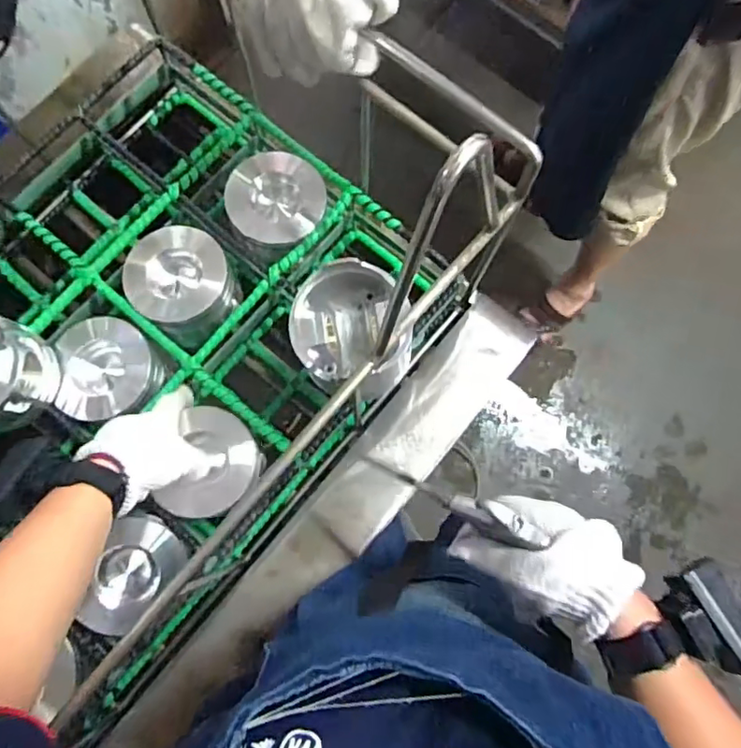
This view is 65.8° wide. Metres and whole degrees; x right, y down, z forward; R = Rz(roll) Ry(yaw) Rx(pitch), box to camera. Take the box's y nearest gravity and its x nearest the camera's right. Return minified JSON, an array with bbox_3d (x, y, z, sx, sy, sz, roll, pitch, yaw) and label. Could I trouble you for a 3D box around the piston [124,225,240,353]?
[{"bbox_3d":[-0.209,-0.102,0.652,0.108,0.086,0.125,-43,81,-7],"label":"piston"}]

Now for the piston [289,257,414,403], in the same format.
[{"bbox_3d":[-0.021,-0.044,0.557,0.104,0.089,0.105,0,79,1],"label":"piston"}]

